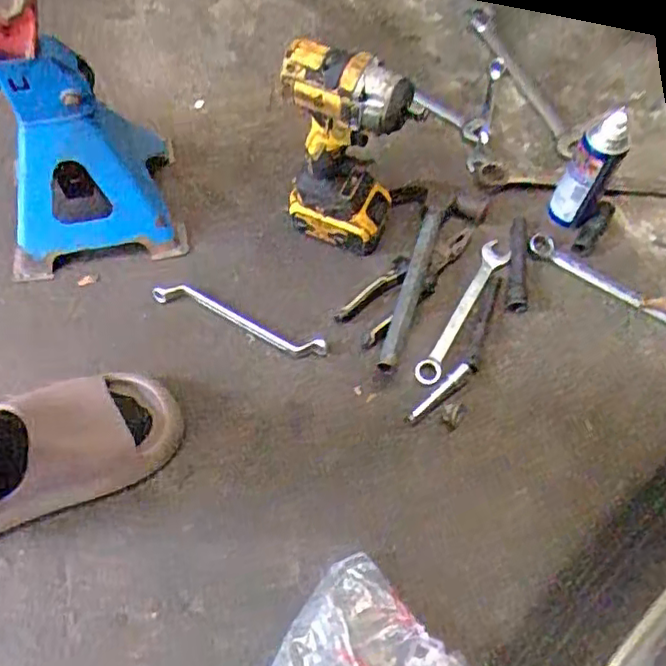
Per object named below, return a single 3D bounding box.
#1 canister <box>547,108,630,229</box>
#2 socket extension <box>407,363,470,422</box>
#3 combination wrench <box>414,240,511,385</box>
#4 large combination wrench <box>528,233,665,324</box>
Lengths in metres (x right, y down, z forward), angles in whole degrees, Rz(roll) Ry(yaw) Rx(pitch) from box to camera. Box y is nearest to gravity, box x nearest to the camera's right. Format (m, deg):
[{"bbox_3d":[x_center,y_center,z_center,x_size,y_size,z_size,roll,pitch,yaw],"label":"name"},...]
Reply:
[{"bbox_3d":[0.307,-0.193,0.764,0.055,0.156,0.057,34,66,13],"label":"canister"},{"bbox_3d":[0.115,0.064,0.689,0.091,0.007,0.011,-38,71,-20],"label":"socket extension"},{"bbox_3d":[0.156,-0.028,0.756,0.031,0.013,0.219,29,65,11],"label":"combination wrench"},{"bbox_3d":[0.355,-0.051,0.778,0.251,0.012,0.041,34,66,13],"label":"large combination wrench"}]

